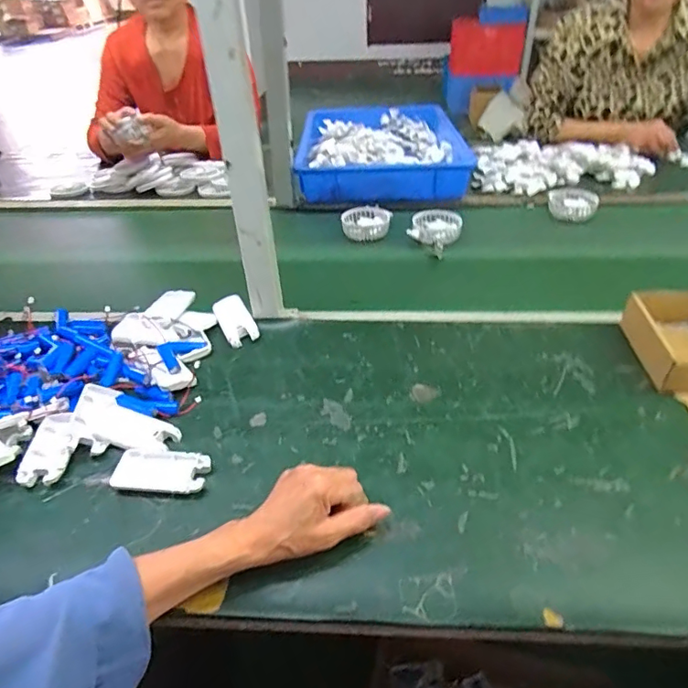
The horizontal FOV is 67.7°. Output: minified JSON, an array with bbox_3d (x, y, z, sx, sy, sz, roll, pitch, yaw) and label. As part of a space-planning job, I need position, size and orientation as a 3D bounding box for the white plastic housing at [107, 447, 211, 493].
[{"bbox_3d":[-0.191,0.135,0.540,0.097,0.015,0.050,4,40,7],"label":"white plastic housing"}]

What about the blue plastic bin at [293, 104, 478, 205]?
[{"bbox_3d":[0.086,-0.467,1.219,0.372,0.084,0.497,-3,39,-1],"label":"blue plastic bin"}]

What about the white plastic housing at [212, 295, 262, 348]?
[{"bbox_3d":[-0.156,-0.034,0.737,0.045,0.017,0.090,-31,54,-7],"label":"white plastic housing"}]

